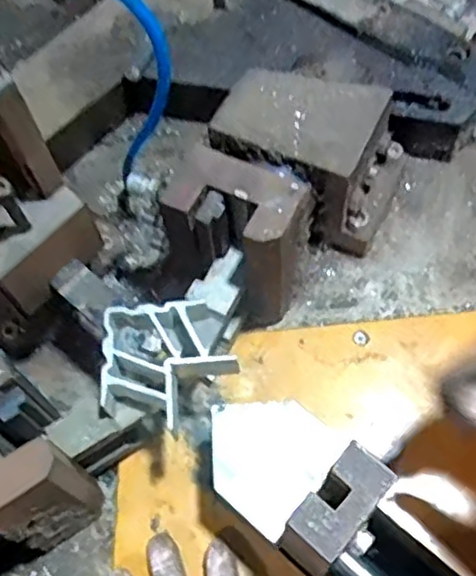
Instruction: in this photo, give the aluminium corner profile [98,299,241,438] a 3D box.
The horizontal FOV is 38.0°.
[{"bbox_3d":[-0.043,0.046,0.427,0.076,0.032,0.076,-3,64,2],"label":"aluminium corner profile"}]

